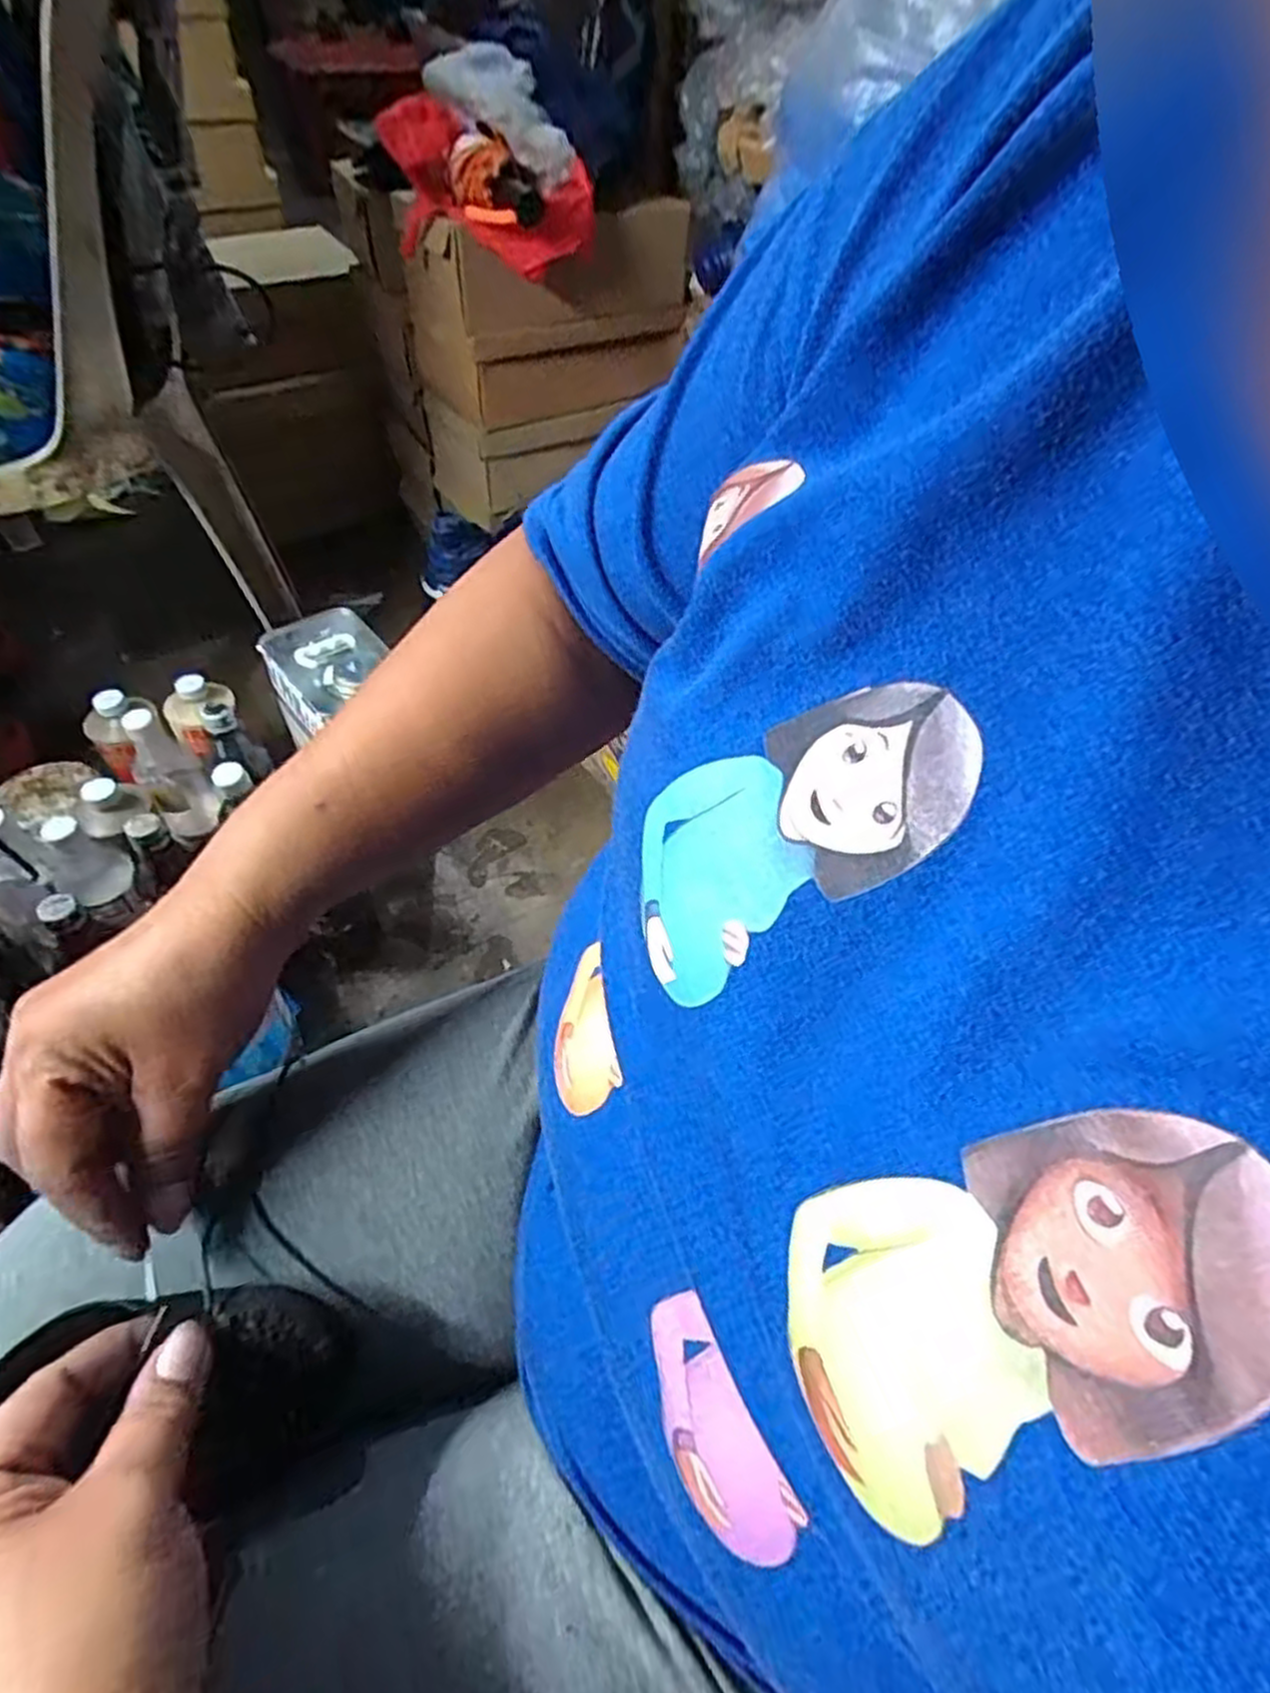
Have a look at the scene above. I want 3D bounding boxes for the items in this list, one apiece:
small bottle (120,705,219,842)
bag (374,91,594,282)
[{"bbox_3d":[-0.507,-0.083,0.859,0.055,0.161,0.060,-24,57,-23],"label":"small bottle"},{"bbox_3d":[-0.165,-0.703,0.847,0.221,0.115,0.155,13,51,5],"label":"bag"}]

